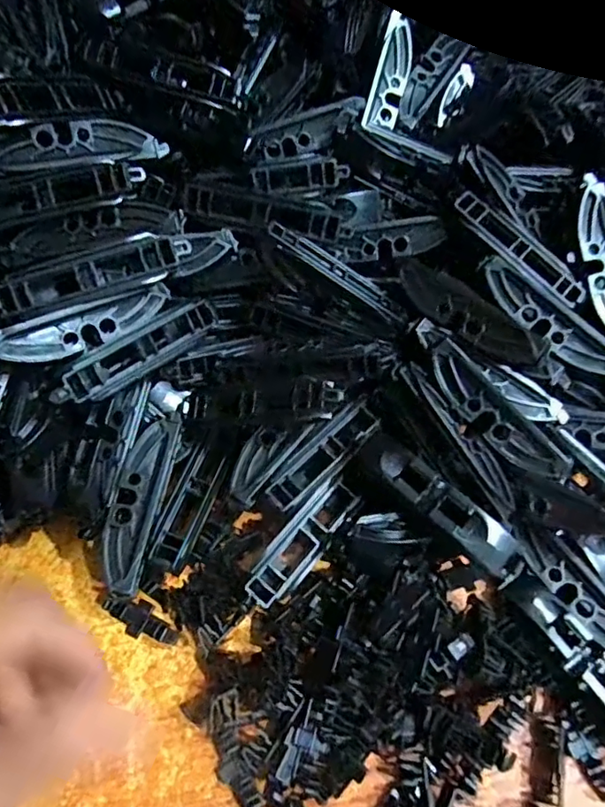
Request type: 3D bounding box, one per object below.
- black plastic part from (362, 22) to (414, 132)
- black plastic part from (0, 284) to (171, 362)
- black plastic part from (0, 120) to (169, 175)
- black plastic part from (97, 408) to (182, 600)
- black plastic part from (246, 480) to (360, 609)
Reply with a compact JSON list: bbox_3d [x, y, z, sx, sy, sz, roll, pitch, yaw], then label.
[{"bbox_3d":[0.047,-0.168,0.282,0.019,0.004,0.054,16,95,-28],"label":"black plastic part"},{"bbox_3d":[-0.094,-0.033,0.231,0.079,0.020,0.013,-27,64,-17],"label":"black plastic part"},{"bbox_3d":[-0.103,-0.114,0.241,0.080,0.009,0.020,-13,103,-15],"label":"black plastic part"},{"bbox_3d":[-0.070,0.042,0.235,0.019,0.014,0.077,10,59,4],"label":"black plastic part"},{"bbox_3d":[0.001,0.059,0.233,0.019,0.008,0.062,35,64,17],"label":"black plastic part"}]

